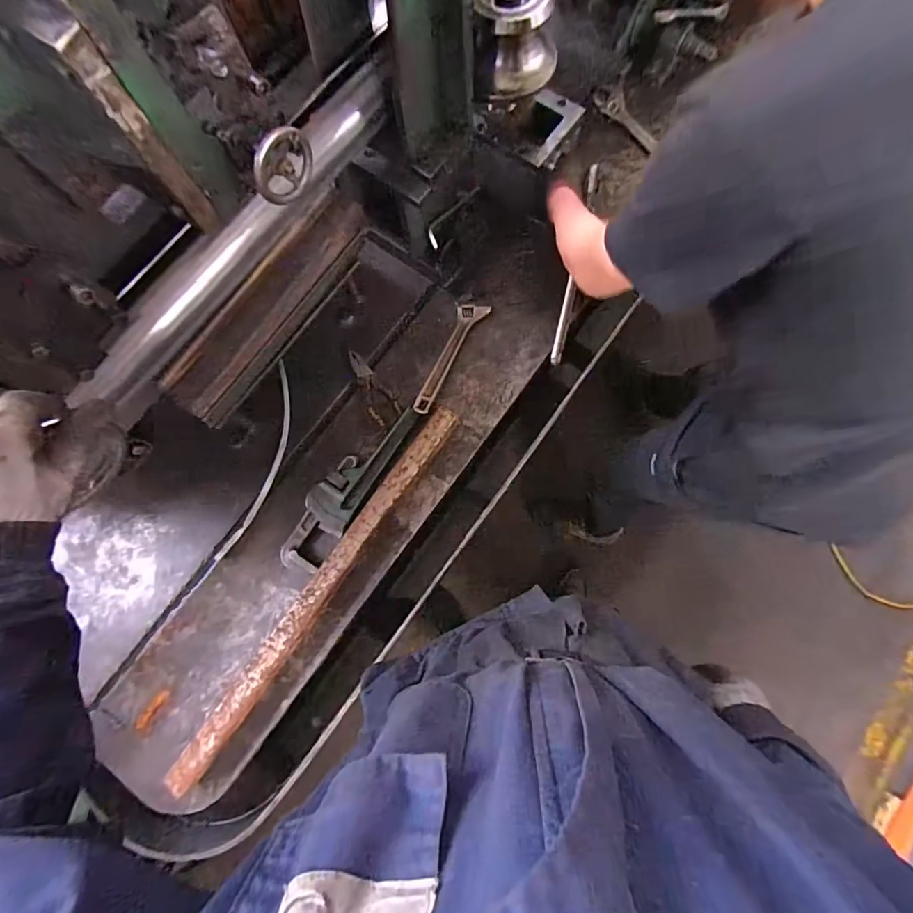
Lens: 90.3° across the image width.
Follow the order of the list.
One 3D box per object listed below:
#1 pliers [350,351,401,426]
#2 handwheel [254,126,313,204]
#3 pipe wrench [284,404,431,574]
[{"bbox_3d":[-0.180,-0.151,0.953,0.058,0.020,0.197,-29,65,-5],"label":"pliers"},{"bbox_3d":[-0.194,-0.326,0.512,0.018,0.078,0.078,43,82,9],"label":"handwheel"},{"bbox_3d":[-0.204,0.056,0.891,0.103,0.041,0.383,38,81,9],"label":"pipe wrench"}]

